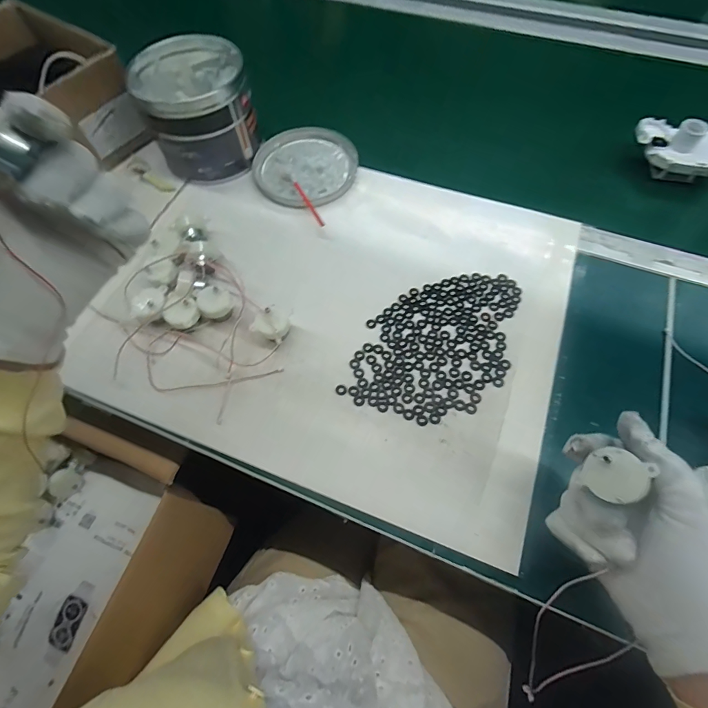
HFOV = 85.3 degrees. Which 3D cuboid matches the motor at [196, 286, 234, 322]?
[{"bbox_3d":[-0.140,-0.051,0.391,0.032,0.023,0.031,-1,63,1],"label":"motor"}]

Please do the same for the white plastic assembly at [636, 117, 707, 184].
[{"bbox_3d":[0.388,-0.242,0.456,0.107,0.056,0.047,37,70,18],"label":"white plastic assembly"}]

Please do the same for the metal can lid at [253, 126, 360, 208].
[{"bbox_3d":[-0.059,-0.247,0.494,0.126,0.011,0.146,20,65,11],"label":"metal can lid"}]

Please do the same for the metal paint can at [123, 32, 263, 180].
[{"bbox_3d":[-0.190,-0.300,0.473,0.126,0.102,0.136,-1,63,1],"label":"metal paint can"}]

